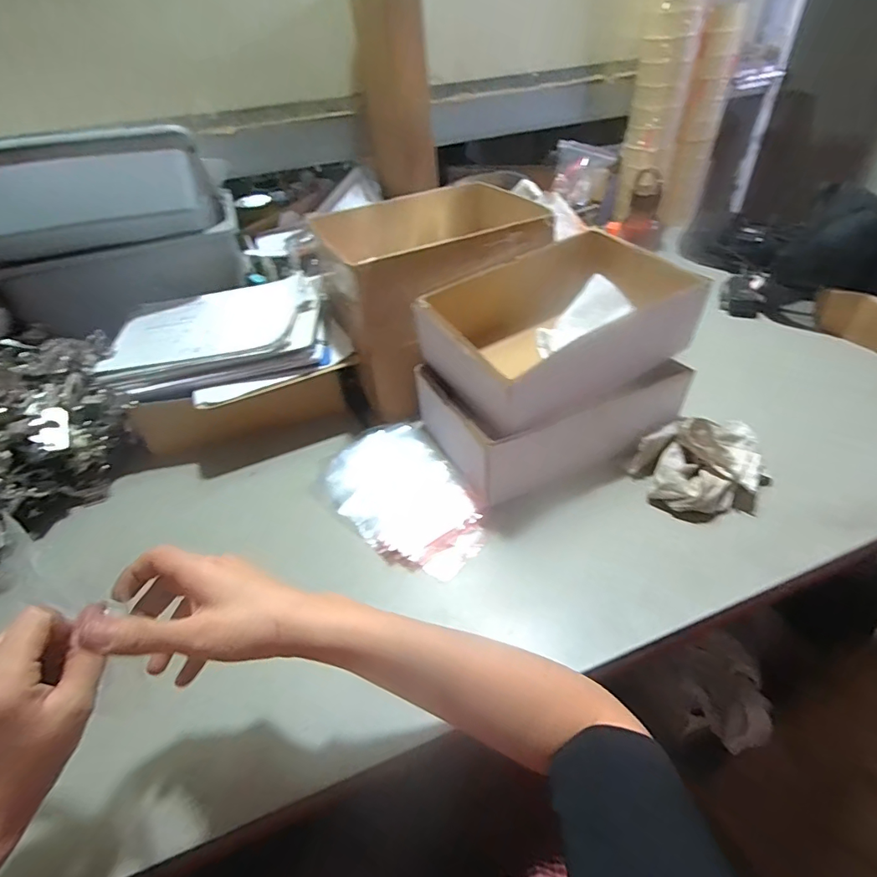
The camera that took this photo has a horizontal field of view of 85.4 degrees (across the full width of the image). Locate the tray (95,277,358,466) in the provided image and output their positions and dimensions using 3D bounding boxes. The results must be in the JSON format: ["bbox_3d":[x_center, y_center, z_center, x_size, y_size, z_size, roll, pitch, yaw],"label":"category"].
[{"bbox_3d":[-0.318,-0.116,0.752,0.333,0.151,0.260,-16,42,-12],"label":"tray"}]

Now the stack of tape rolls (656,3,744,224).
[{"bbox_3d":[0.595,-0.713,1.093,0.074,0.409,0.100,20,47,26],"label":"stack of tape rolls"}]

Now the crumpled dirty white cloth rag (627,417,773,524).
[{"bbox_3d":[0.328,0.031,0.581,0.157,0.058,0.116,-7,41,-2],"label":"crumpled dirty white cloth rag"}]

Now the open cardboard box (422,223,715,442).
[{"bbox_3d":[0.159,-0.142,0.615,0.323,0.114,0.194,-22,44,-17],"label":"open cardboard box"}]

